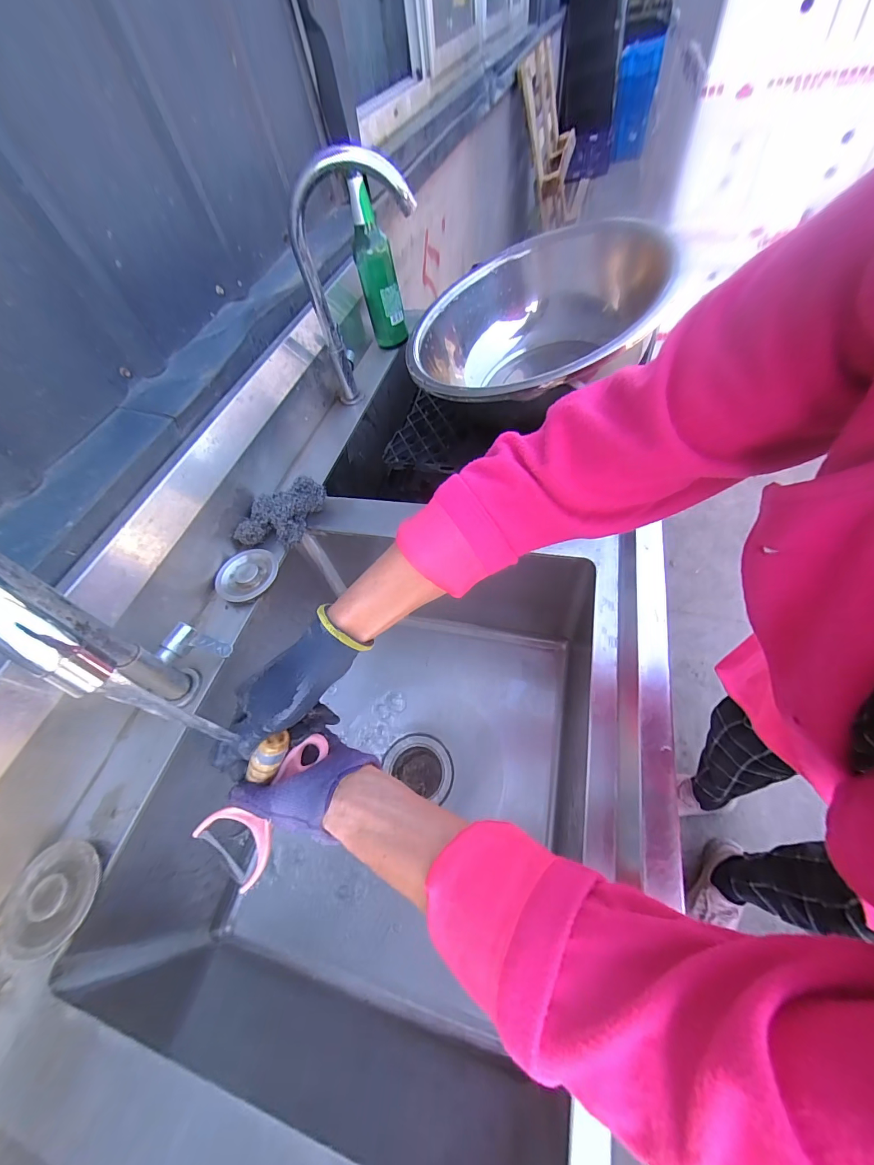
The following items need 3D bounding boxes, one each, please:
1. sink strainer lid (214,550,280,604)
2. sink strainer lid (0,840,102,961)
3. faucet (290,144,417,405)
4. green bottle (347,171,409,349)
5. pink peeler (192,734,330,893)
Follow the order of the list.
[{"bbox_3d":[-0.256,-0.011,0.534,0.080,0.016,0.071,-20,55,-14],"label":"sink strainer lid"},{"bbox_3d":[-0.348,0.284,0.358,0.086,0.024,0.079,0,52,1],"label":"sink strainer lid"},{"bbox_3d":[-0.120,-0.456,0.631,0.174,0.322,0.078,-13,53,-9],"label":"faucet"},{"bbox_3d":[-0.109,-0.592,0.752,0.083,0.251,0.063,-5,52,-3],"label":"green bottle"},{"bbox_3d":[-0.146,0.184,0.342,0.065,0.025,0.132,32,86,23],"label":"pink peeler"}]

